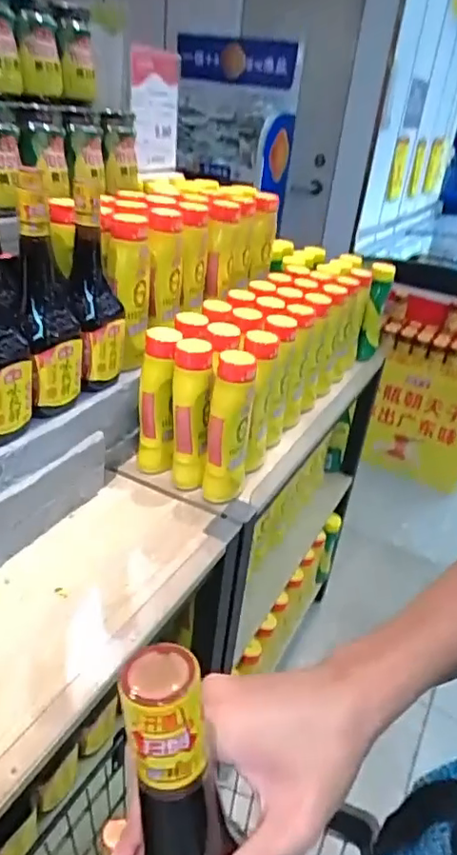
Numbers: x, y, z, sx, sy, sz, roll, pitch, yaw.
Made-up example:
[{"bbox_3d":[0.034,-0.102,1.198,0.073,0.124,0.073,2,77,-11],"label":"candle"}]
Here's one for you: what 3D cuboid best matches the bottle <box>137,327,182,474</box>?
[{"bbox_3d":[-0.104,-0.037,0.842,0.052,0.220,0.045,7,30,1],"label":"bottle"}]

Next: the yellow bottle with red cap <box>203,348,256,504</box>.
[{"bbox_3d":[0.001,0.003,0.798,0.052,0.214,0.057,10,30,5],"label":"yellow bottle with red cap"}]

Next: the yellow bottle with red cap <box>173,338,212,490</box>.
[{"bbox_3d":[-0.055,-0.017,0.819,0.052,0.214,0.051,5,30,-3],"label":"yellow bottle with red cap"}]

